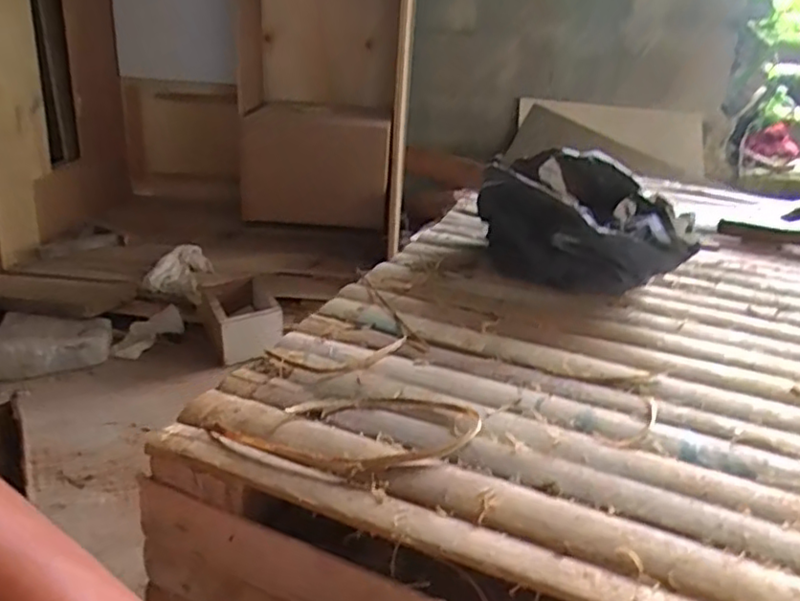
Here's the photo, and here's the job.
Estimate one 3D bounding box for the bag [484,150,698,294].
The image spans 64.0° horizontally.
[{"bbox_3d":[0.144,-0.071,0.530,0.156,0.081,0.157,6,25,5],"label":"bag"}]

